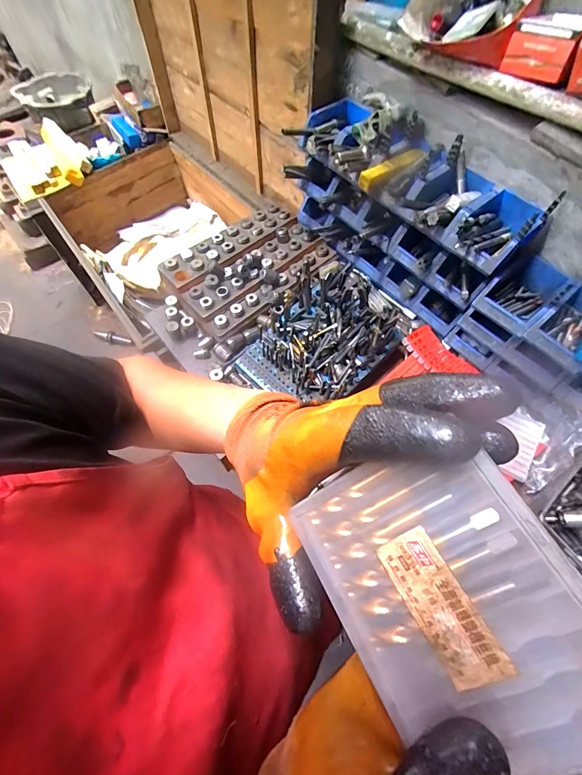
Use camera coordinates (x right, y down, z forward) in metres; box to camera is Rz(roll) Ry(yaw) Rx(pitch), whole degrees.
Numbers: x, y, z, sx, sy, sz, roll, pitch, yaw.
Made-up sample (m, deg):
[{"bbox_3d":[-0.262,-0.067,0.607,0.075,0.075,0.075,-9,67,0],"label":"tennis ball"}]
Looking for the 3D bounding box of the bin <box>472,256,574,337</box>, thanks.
[{"bbox_3d":[0.440,-0.179,0.641,0.142,0.072,0.107,-39,71,-19],"label":"bin"}]

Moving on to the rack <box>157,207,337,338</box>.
[{"bbox_3d":[-0.101,-0.305,0.837,0.374,0.047,0.240,-36,70,-18],"label":"rack"}]

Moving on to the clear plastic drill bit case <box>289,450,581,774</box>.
[{"bbox_3d":[0.065,0.089,0.143,0.095,0.010,0.124,-37,66,18],"label":"clear plastic drill bit case"}]

